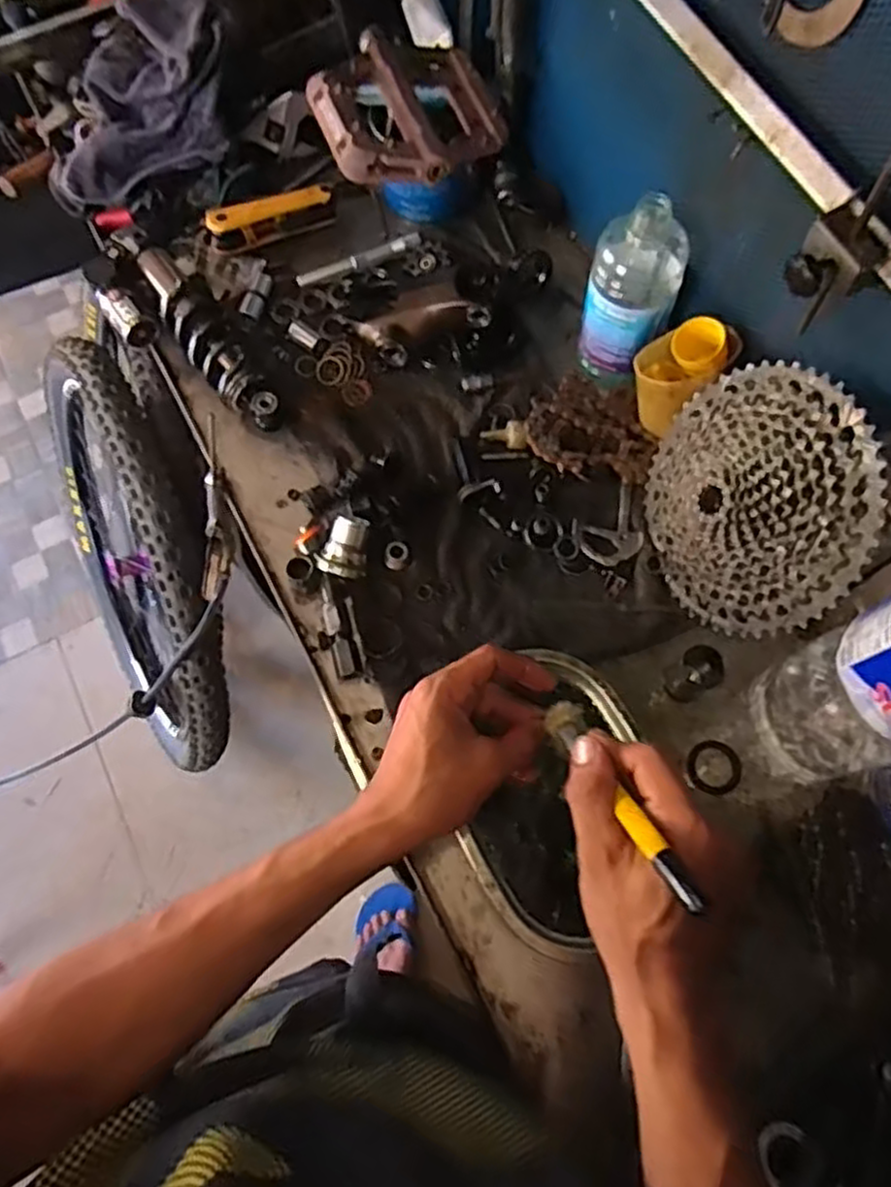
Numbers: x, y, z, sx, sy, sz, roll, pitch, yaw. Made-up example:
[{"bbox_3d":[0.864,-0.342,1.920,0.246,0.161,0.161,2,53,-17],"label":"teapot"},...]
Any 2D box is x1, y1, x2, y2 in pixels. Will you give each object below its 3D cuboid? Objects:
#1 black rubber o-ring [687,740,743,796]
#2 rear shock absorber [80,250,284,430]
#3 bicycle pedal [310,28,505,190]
[{"bbox_3d":[0.210,0.136,0.580,0.042,0.008,0.041,0,70,1],"label":"black rubber o-ring"},{"bbox_3d":[-0.241,-0.226,0.684,0.078,0.057,0.213,-35,73,-11],"label":"rear shock absorber"},{"bbox_3d":[-0.027,-0.301,0.459,0.109,0.028,0.102,-23,71,-7],"label":"bicycle pedal"}]

